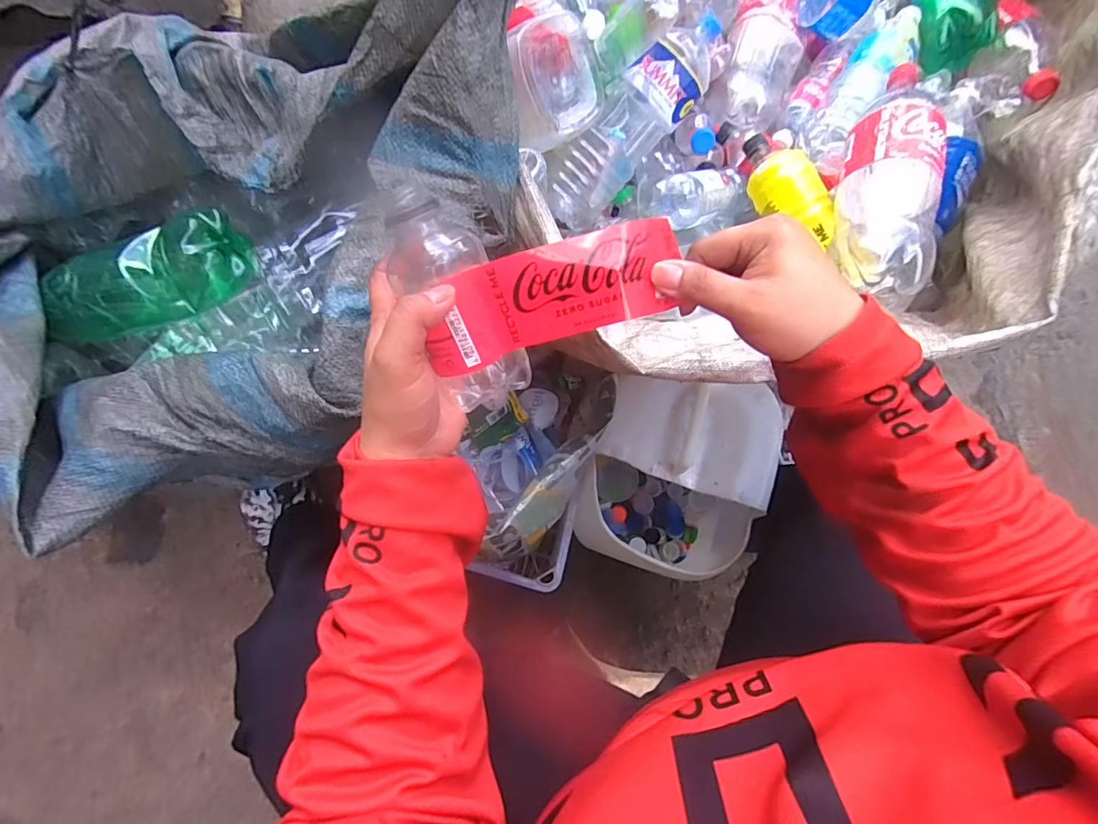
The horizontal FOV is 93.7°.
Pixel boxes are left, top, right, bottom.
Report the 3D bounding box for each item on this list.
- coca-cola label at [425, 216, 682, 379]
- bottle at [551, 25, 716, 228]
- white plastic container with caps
[{"bbox_3d":[0.001,-0.062,0.271,0.136,0.016,0.049,-16,112,5],"label":"coca-cola label"},{"bbox_3d":[0.106,-0.389,0.718,0.280,0.100,0.076,-43,73,33],"label":"bottle"},{"bbox_3d":[0.184,0.127,0.821,0.232,0.398,0.218,5,74,3],"label":"white plastic container with caps"}]

